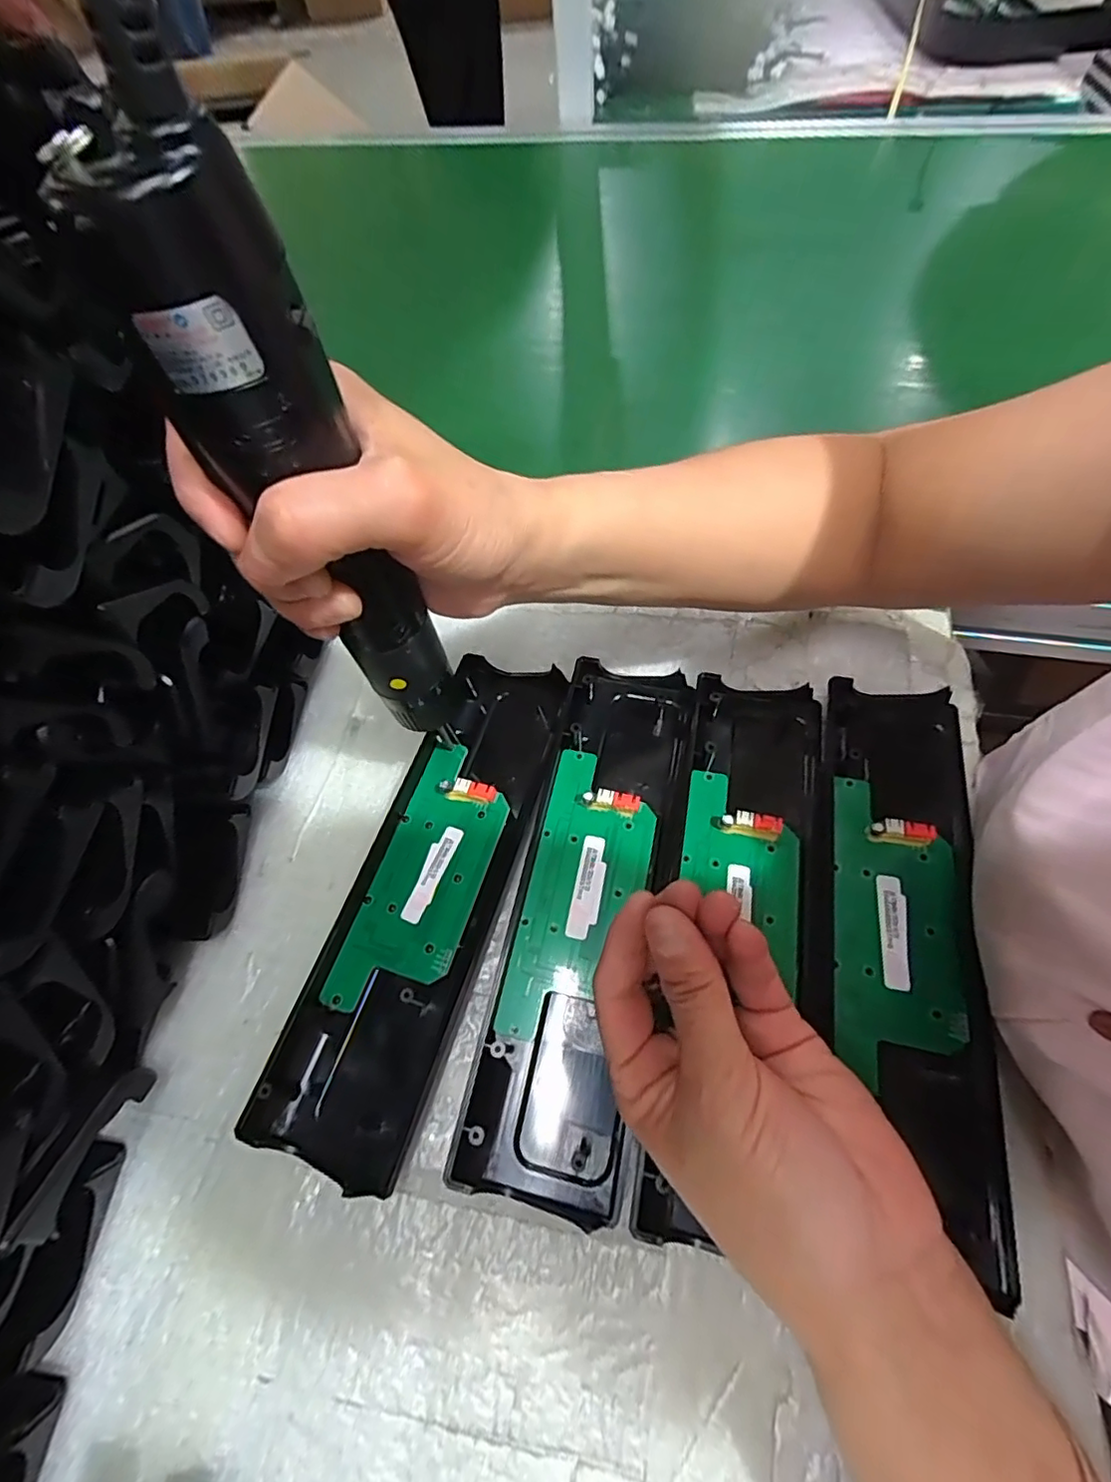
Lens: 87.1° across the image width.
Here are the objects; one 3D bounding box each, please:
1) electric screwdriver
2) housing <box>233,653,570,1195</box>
[{"bbox_3d":[-0.070,-0.054,0.221,0.030,0.251,0.040,27,72,14],"label":"electric screwdriver"},{"bbox_3d":[-0.061,0.064,0.290,0.069,0.018,0.246,15,64,12],"label":"housing"}]

